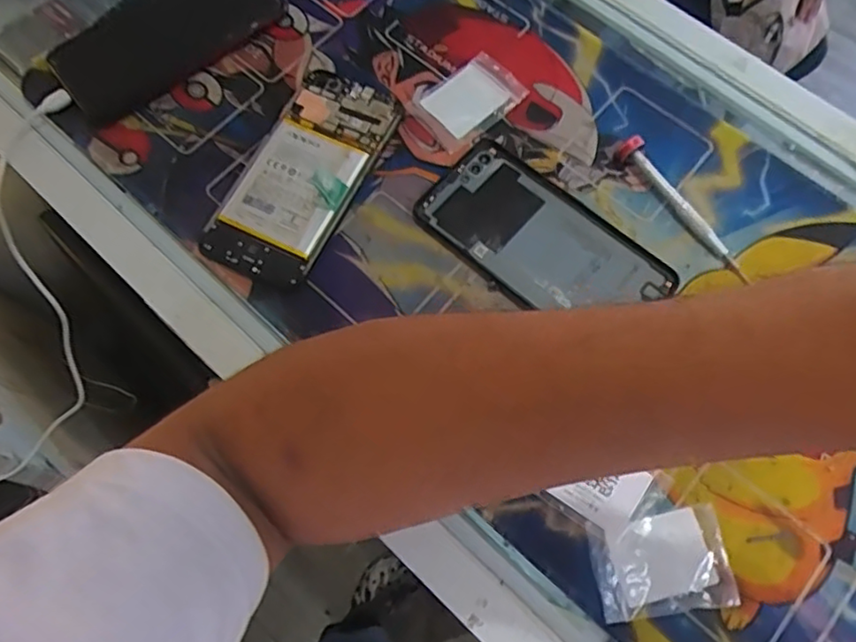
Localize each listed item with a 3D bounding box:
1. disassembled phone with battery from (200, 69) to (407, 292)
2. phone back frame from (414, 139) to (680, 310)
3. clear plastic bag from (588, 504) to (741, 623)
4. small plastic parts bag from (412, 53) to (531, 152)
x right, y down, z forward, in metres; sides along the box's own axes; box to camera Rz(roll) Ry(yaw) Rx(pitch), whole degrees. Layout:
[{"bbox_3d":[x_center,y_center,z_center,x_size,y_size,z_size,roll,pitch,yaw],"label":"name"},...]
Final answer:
[{"bbox_3d":[-0.078,-0.096,0.400,0.069,0.013,0.154,26,72,7],"label":"disassembled phone with battery"},{"bbox_3d":[0.070,-0.049,0.387,0.149,0.004,0.075,38,76,12],"label":"phone back frame"},{"bbox_3d":[0.121,0.125,0.326,0.071,0.004,0.049,-6,71,-1],"label":"clear plastic bag"},{"bbox_3d":[0.028,-0.151,0.427,0.070,0.004,0.049,-38,75,-11],"label":"small plastic parts bag"}]

